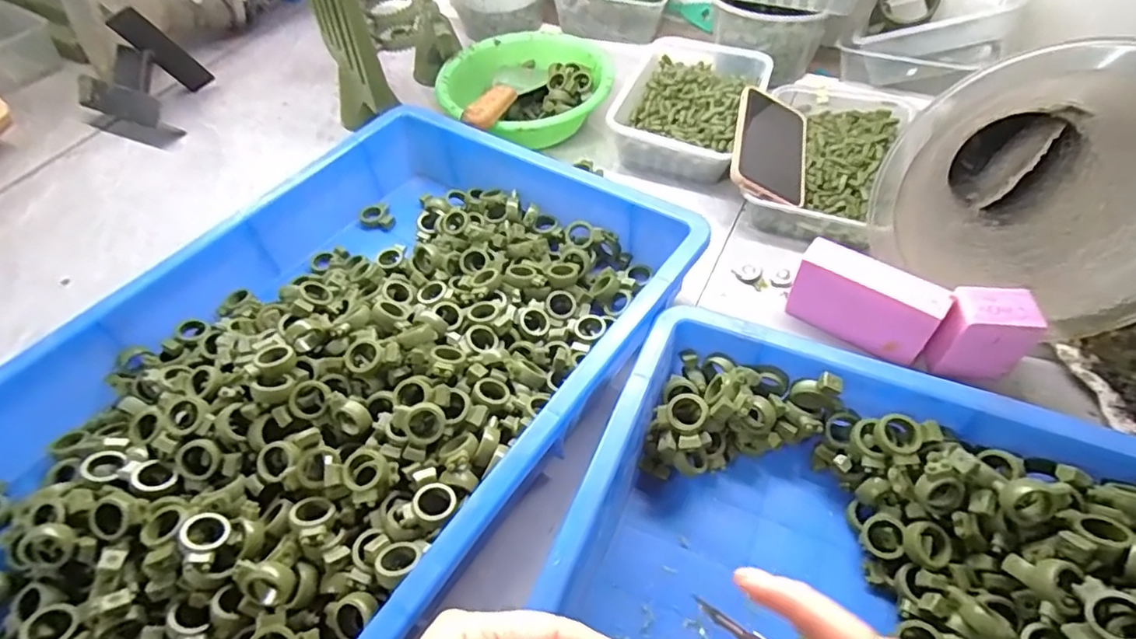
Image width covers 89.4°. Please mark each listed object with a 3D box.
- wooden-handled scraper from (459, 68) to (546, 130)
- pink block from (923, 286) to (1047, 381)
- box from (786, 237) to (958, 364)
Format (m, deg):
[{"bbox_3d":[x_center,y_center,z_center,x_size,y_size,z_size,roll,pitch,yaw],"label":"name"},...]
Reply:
[{"bbox_3d":[-0.073,-0.259,0.659,0.063,0.023,0.197,7,36,9],"label":"wooden-handled scraper"},{"bbox_3d":[0.317,0.010,0.444,0.061,0.063,0.042,6,54,9],"label":"pink block"},{"bbox_3d":[0.241,-0.015,0.470,0.107,0.064,0.036,29,60,23],"label":"box"}]

